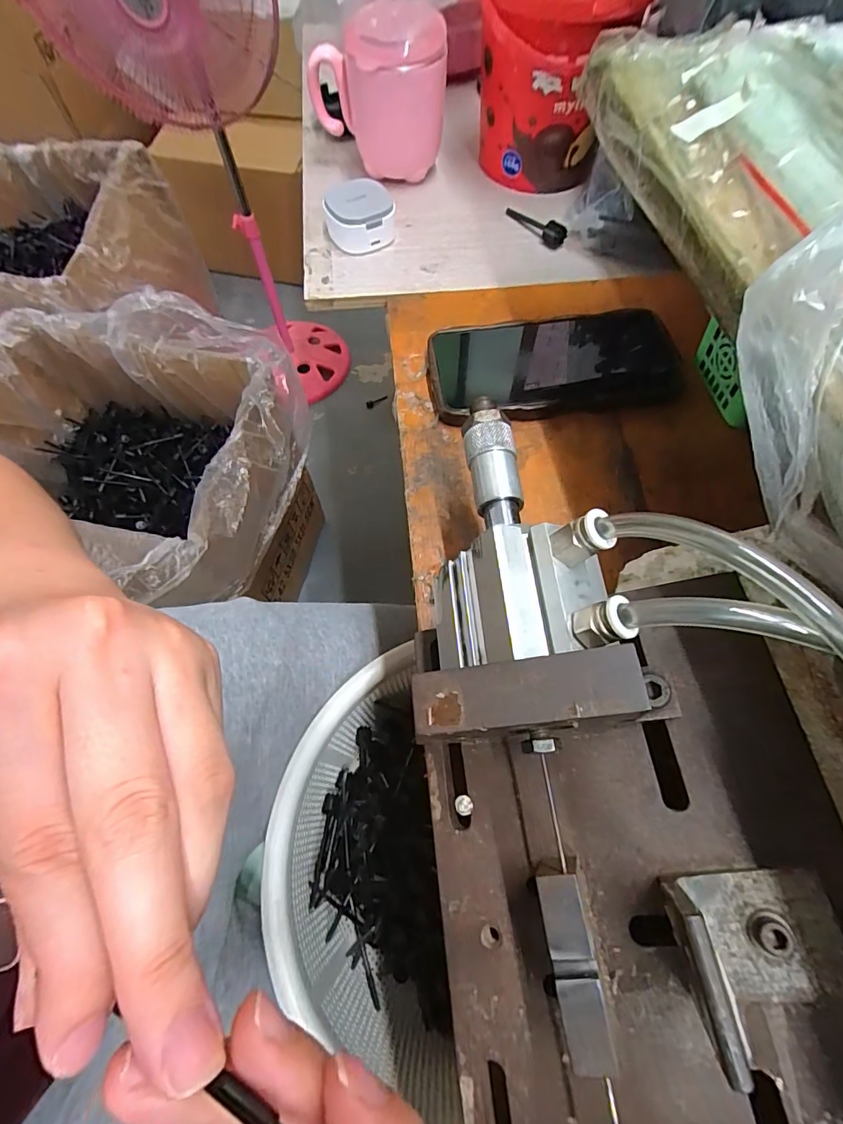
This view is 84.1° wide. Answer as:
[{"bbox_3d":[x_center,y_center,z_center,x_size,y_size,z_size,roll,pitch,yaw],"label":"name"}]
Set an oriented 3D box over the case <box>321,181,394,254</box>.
[{"bbox_3d":[-0.051,-0.283,0.384,0.054,0.031,0.048,-15,67,-6],"label":"case"}]

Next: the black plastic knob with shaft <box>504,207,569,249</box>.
[{"bbox_3d":[0.098,-0.289,0.397,0.016,0.014,0.059,-33,70,-14],"label":"black plastic knob with shaft"}]

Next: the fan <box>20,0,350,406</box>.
[{"bbox_3d":[-0.387,-0.718,0.913,0.340,0.853,0.276,-19,67,-8],"label":"fan"}]

